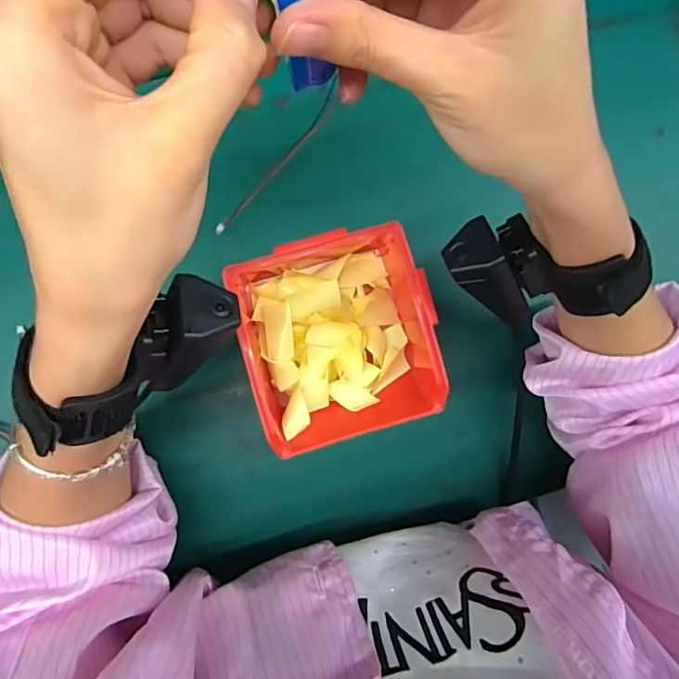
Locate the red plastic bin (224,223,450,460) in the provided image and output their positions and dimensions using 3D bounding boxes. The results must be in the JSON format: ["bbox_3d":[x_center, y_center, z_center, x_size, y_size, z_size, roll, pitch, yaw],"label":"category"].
[{"bbox_3d":[-0.001,-0.001,0.366,0.124,0.064,0.140,-16,92,-3],"label":"red plastic bin"}]

